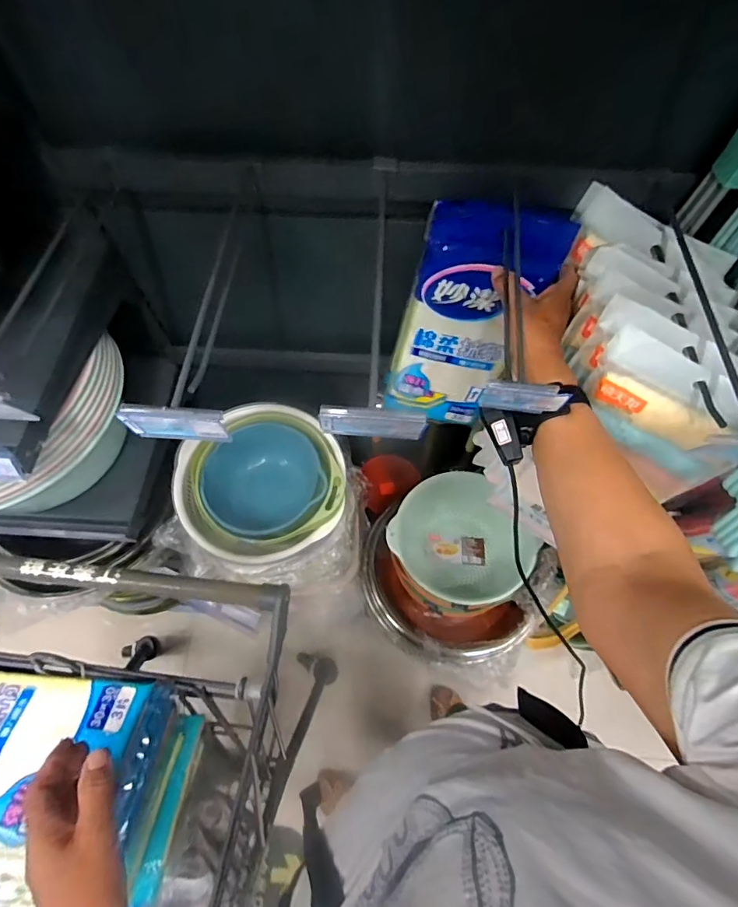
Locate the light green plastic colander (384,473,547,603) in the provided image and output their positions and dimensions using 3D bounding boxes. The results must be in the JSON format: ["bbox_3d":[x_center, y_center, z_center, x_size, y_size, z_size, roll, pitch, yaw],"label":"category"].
[{"bbox_3d":[0.179,0.167,0.941,0.261,0.129,0.272,0,65,0],"label":"light green plastic colander"}]

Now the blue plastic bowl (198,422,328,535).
[{"bbox_3d":[-0.193,0.060,0.883,0.211,0.110,0.196,-21,67,-9],"label":"blue plastic bowl"}]

